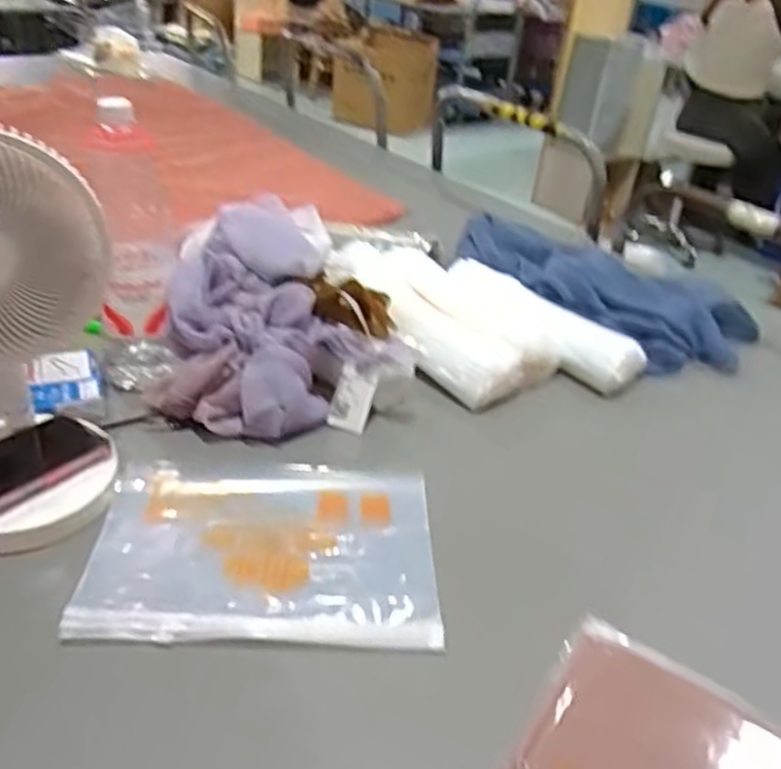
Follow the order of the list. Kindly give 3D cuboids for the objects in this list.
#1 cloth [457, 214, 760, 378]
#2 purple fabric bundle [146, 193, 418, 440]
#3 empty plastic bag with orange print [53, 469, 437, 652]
[{"bbox_3d":[0.310,-0.147,1.110,0.432,0.075,0.257,28,39,28],"label":"cloth"},{"bbox_3d":[-0.110,-0.065,0.831,0.265,0.166,0.222,12,34,8],"label":"purple fabric bundle"},{"bbox_3d":[-0.107,0.139,0.663,0.291,0.009,0.209,3,35,-6],"label":"empty plastic bag with orange print"}]

